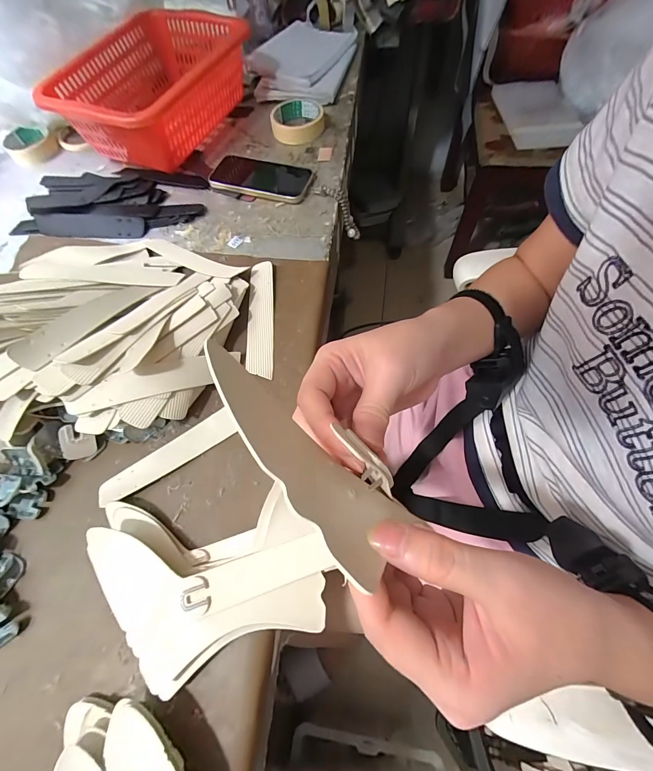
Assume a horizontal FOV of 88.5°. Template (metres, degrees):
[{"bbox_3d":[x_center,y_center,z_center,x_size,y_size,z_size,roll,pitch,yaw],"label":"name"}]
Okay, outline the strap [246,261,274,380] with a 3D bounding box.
[{"bbox_3d":[-0.084,-0.088,0.429,0.032,0.010,0.172,-2,65,-4],"label":"strap"}]

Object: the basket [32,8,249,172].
[{"bbox_3d":[-0.294,-0.510,0.581,0.242,0.112,0.341,18,67,11],"label":"basket"}]

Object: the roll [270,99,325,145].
[{"bbox_3d":[-0.051,-0.468,0.591,0.089,0.027,0.100,-7,65,0],"label":"roll"}]

